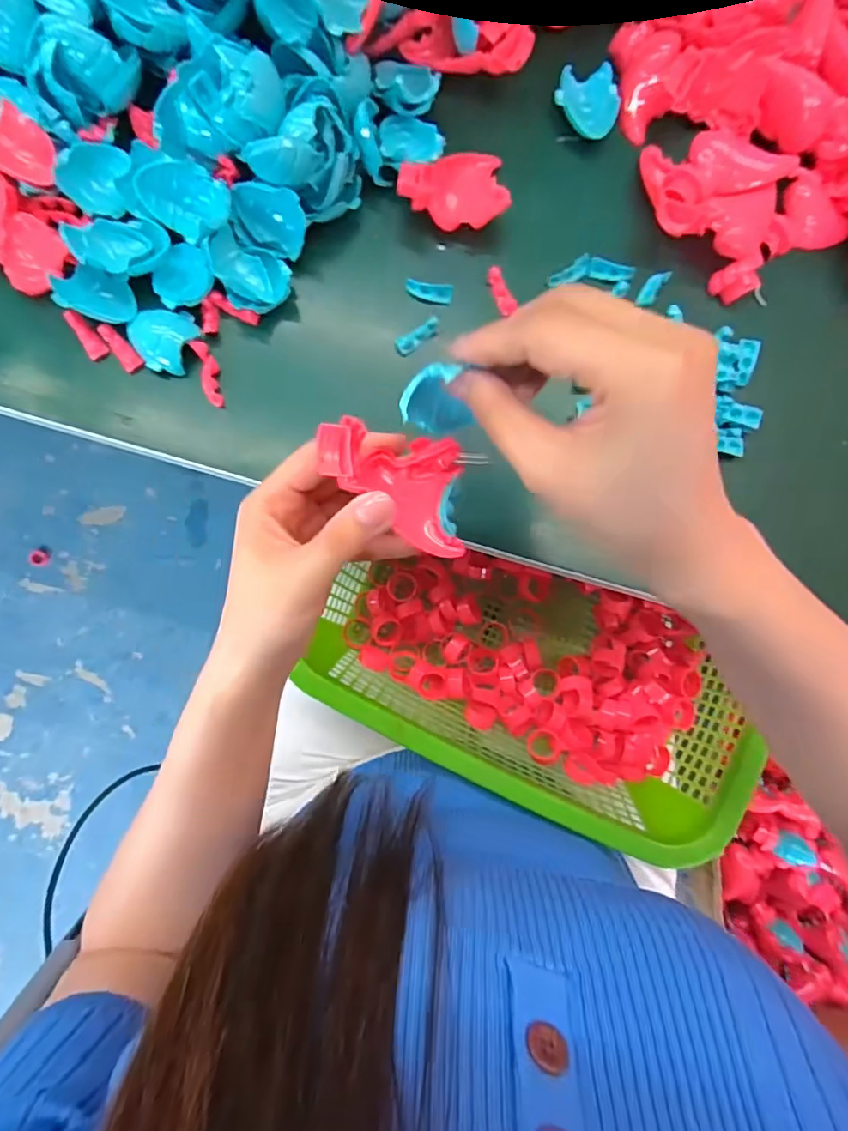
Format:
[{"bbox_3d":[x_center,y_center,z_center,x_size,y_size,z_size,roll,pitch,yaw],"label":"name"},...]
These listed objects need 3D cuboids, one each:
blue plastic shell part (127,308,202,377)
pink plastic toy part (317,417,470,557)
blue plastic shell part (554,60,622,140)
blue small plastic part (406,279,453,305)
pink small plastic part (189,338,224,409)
[{"bbox_3d":[-0.156,-0.133,0.322,0.040,0.009,0.035,-1,85,-4],"label":"blue plastic shell part"},{"bbox_3d":[-0.014,-0.034,0.251,0.063,0.032,0.057,3,85,-3],"label":"pink plastic toy part"},{"bbox_3d":[0.107,-0.300,0.351,0.037,0.010,0.044,-10,86,-4],"label":"blue plastic shell part"},{"bbox_3d":[0.003,-0.172,0.342,0.029,0.007,0.013,11,84,-2],"label":"blue small plastic part"},{"bbox_3d":[-0.129,-0.115,0.327,0.011,0.007,0.039,-13,98,-5],"label":"pink small plastic part"}]

